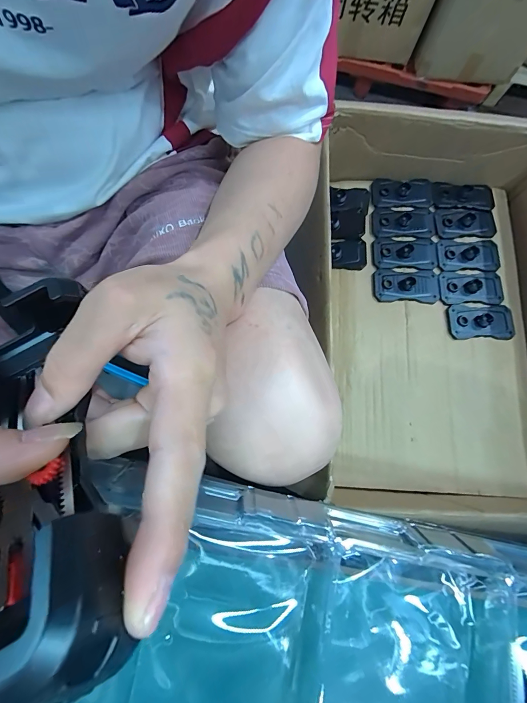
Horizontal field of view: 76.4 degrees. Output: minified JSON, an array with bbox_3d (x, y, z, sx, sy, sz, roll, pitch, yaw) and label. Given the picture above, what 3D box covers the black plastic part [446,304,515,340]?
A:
[{"bbox_3d":[0.368,-0.052,0.562,0.107,0.017,0.060,0,78,-1],"label":"black plastic part"}]

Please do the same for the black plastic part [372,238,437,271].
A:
[{"bbox_3d":[0.249,-0.175,0.589,0.109,0.015,0.060,1,78,-1],"label":"black plastic part"}]

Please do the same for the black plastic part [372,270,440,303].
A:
[{"bbox_3d":[0.246,-0.114,0.571,0.111,0.018,0.059,-2,78,-1],"label":"black plastic part"}]

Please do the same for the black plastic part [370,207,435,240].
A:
[{"bbox_3d":[0.254,-0.237,0.603,0.113,0.018,0.063,-2,78,-2],"label":"black plastic part"}]

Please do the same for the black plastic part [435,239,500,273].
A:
[{"bbox_3d":[0.363,-0.171,0.592,0.109,0.014,0.060,2,77,-1],"label":"black plastic part"}]

